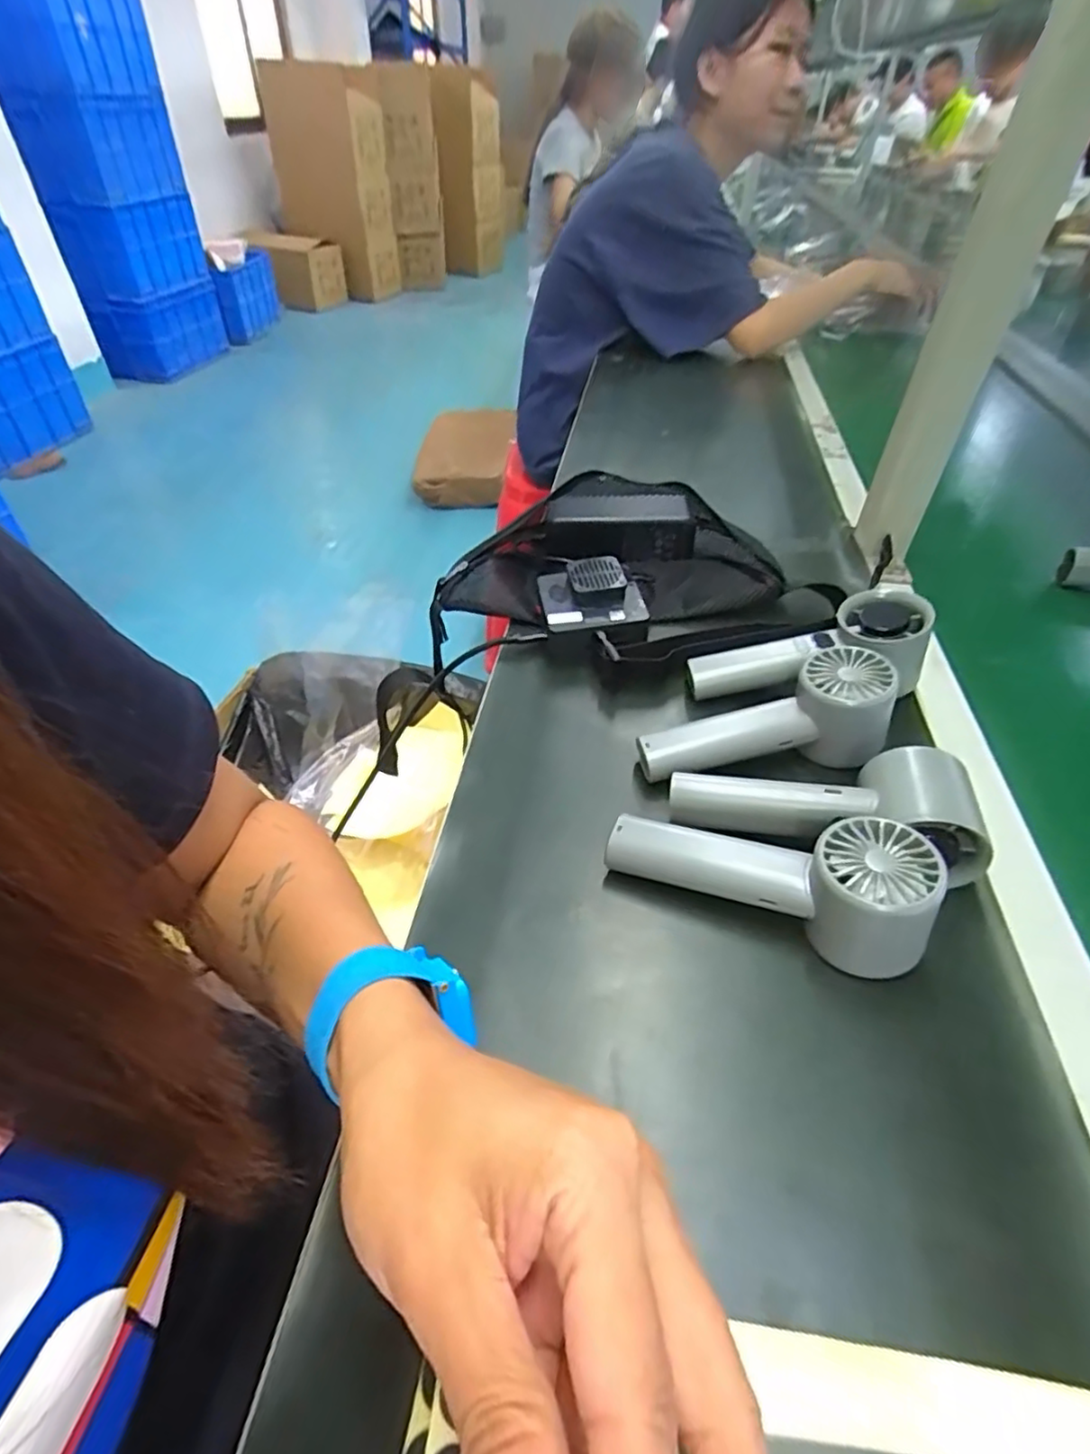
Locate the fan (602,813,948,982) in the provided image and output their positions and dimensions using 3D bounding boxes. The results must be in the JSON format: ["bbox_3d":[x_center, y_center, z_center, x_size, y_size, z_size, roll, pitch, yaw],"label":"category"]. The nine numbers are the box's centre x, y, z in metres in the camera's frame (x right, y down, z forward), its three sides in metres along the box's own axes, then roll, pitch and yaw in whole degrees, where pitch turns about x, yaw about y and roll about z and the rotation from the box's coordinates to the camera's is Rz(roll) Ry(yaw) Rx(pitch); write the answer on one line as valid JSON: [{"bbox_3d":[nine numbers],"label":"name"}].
[{"bbox_3d":[0.111,0.076,0.336,0.153,0.055,0.048,8,43,28],"label":"fan"}]

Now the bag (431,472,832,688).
[{"bbox_3d":[0.056,-0.125,0.537,0.302,0.069,0.198,0,45,-1],"label":"bag"}]

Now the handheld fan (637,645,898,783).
[{"bbox_3d":[0.138,0.002,0.415,0.157,0.058,0.056,-16,45,3],"label":"handheld fan"}]

